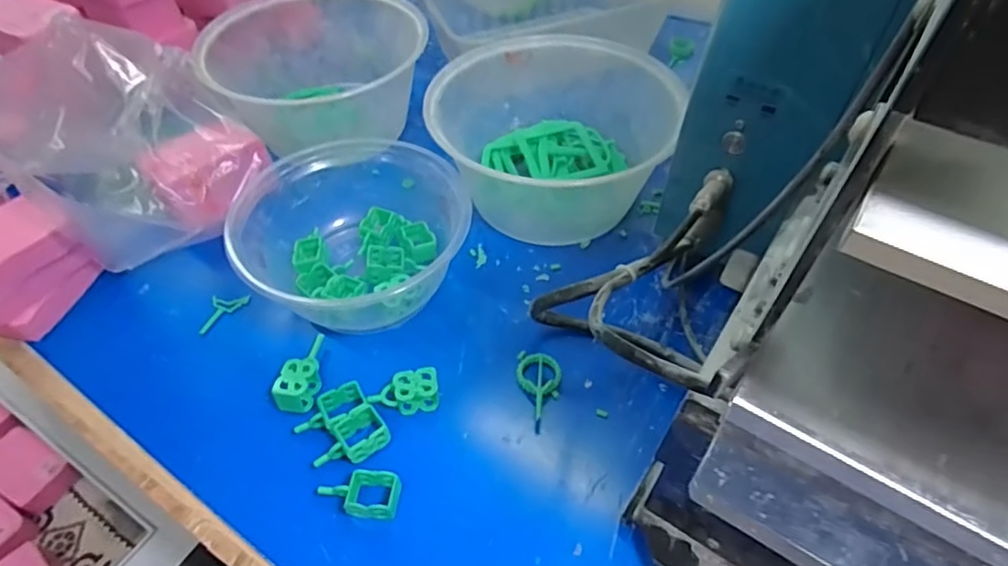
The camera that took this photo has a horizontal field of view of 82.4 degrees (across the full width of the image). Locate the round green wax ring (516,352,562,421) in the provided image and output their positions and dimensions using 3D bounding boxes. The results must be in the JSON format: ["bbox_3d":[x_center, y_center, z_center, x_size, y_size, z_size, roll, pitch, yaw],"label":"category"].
[{"bbox_3d":[0.019,0.057,0.320,0.025,0.013,0.041,5,51,5],"label":"round green wax ring"}]

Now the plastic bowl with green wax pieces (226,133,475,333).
[{"bbox_3d":[-0.092,-0.034,0.361,0.142,0.055,0.123,-29,56,-21],"label":"plastic bowl with green wax pieces"}]

